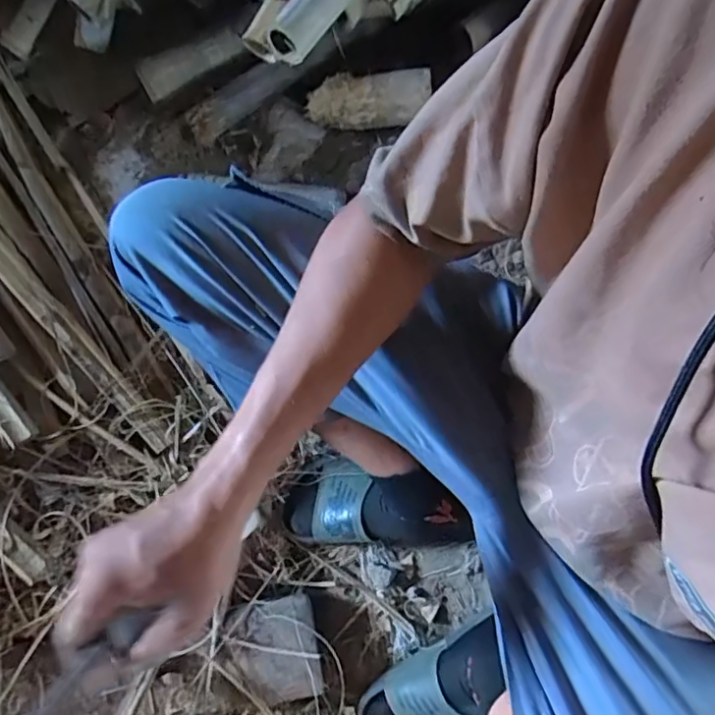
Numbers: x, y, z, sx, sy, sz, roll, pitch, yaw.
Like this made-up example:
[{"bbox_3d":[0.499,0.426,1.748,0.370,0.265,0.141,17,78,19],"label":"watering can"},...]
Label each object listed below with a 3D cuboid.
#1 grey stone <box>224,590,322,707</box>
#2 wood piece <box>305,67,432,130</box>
[{"bbox_3d":[-0.103,0.376,0.713,0.108,0.059,0.121,-16,70,-4],"label":"grey stone"},{"bbox_3d":[0.019,-0.404,0.883,0.197,0.074,0.055,-1,68,20],"label":"wood piece"}]

